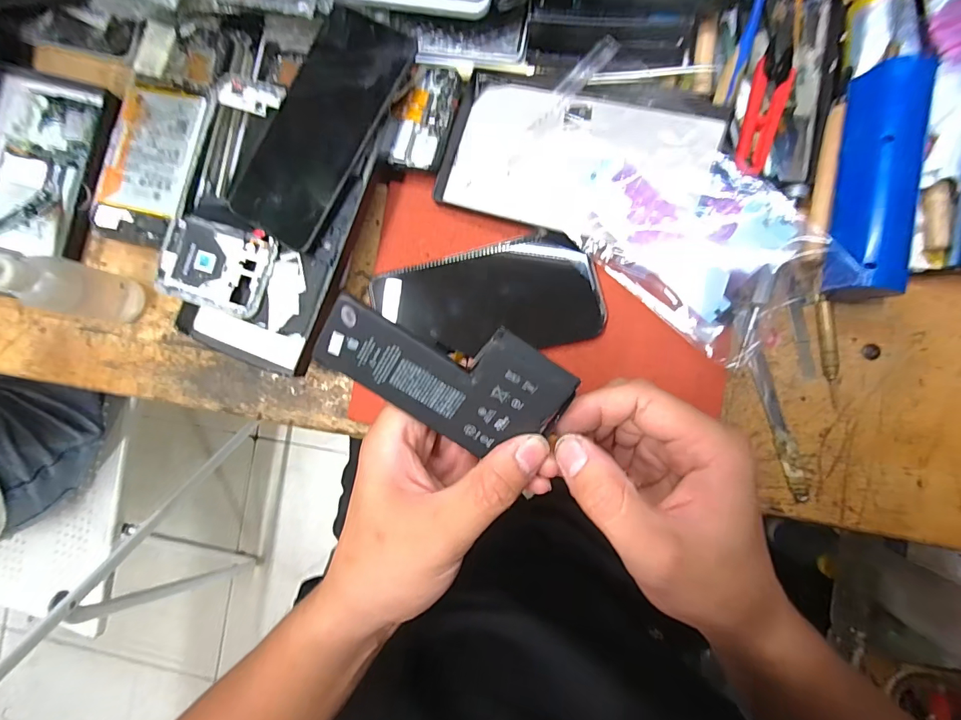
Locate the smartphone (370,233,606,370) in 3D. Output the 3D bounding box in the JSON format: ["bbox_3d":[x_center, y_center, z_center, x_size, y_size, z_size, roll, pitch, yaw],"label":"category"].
[{"bbox_3d":[0.006,-0.038,0.299,0.143,0.011,0.075,-15,95,-1],"label":"smartphone"}]

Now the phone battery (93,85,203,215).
[{"bbox_3d":[-0.249,-0.157,0.329,0.072,0.006,0.094,11,85,5],"label":"phone battery"}]

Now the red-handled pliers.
[{"bbox_3d":[0.183,-0.162,0.281,0.023,0.008,0.095,19,81,3],"label":"red-handled pliers"}]

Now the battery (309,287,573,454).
[{"bbox_3d":[-0.016,0.004,0.197,0.108,0.004,0.062,31,117,-6],"label":"battery"}]

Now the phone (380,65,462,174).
[{"bbox_3d":[-0.040,-0.167,0.300,0.043,0.011,0.070,19,93,3],"label":"phone"}]

